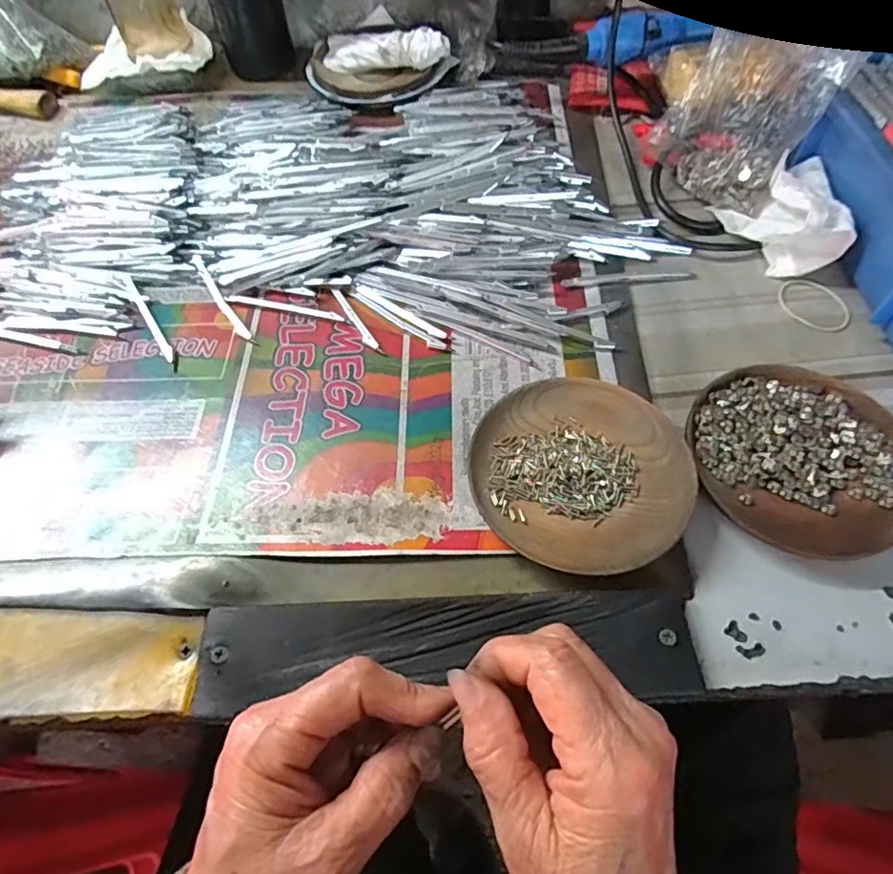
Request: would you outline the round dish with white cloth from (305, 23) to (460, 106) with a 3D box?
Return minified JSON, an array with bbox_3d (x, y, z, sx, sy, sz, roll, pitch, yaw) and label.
[{"bbox_3d":[-0.070,-0.354,0.529,0.123,0.038,0.112,-1,59,1],"label":"round dish with white cloth"}]

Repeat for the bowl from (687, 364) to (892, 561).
[{"bbox_3d":[0.192,0.010,0.313,0.113,0.018,0.113,-1,59,1],"label":"bowl"}]

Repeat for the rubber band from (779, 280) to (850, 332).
[{"bbox_3d":[0.246,-0.089,0.383,0.038,0.004,0.048,-22,61,-11],"label":"rubber band"}]

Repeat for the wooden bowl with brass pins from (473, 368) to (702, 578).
[{"bbox_3d":[0.072,0.018,0.311,0.112,0.020,0.114,-1,59,1],"label":"wooden bowl with brass pins"}]

